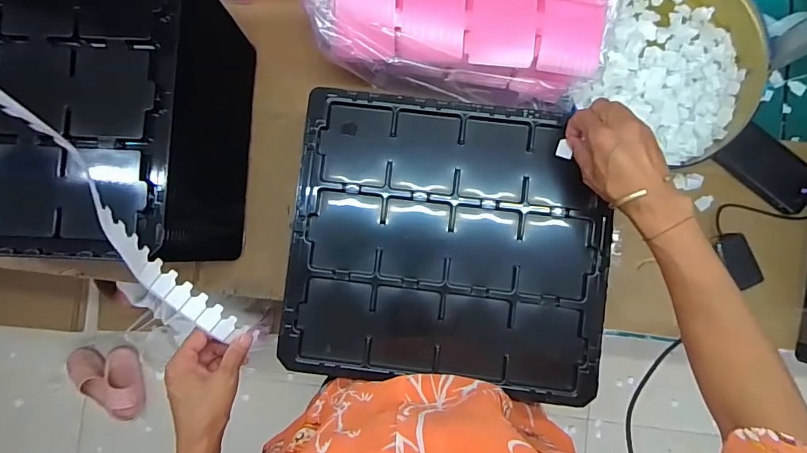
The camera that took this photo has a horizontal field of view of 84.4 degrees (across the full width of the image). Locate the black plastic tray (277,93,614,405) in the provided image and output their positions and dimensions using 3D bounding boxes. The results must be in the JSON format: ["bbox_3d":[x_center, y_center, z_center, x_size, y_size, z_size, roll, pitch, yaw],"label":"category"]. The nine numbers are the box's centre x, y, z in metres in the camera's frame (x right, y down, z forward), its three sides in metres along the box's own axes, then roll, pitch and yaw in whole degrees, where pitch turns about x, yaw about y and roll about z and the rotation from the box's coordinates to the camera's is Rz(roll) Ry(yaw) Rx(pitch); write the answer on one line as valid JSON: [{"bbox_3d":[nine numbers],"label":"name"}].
[{"bbox_3d":[0.053,0.020,0.523,0.363,0.016,0.328,7,87,1],"label":"black plastic tray"}]

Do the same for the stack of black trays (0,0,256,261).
[{"bbox_3d":[-0.411,-0.140,0.569,0.384,0.229,0.346,3,87,1],"label":"stack of black trays"}]

